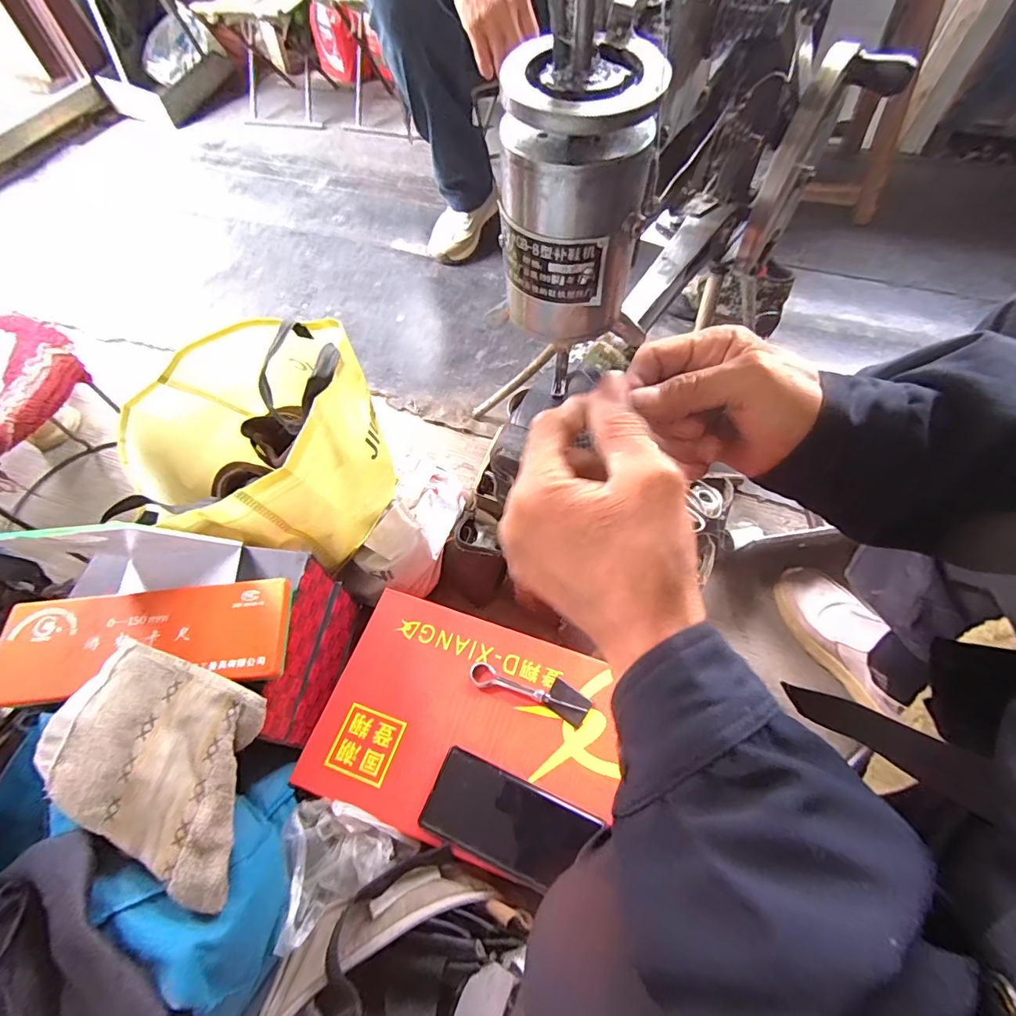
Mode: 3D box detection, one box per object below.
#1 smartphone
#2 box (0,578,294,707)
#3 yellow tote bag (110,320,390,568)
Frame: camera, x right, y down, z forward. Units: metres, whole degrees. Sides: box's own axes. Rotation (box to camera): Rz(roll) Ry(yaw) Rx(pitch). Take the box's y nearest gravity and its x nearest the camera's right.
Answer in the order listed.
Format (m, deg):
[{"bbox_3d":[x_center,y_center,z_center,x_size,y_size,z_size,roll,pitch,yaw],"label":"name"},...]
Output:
[{"bbox_3d":[-0.001,0.294,0.459,0.152,0.014,0.074,20,62,12],"label":"smartphone"},{"bbox_3d":[-0.319,0.116,0.429,0.237,0.020,0.088,-6,60,-3],"label":"box"},{"bbox_3d":[-0.303,-0.069,0.584,0.282,0.212,0.231,-2,60,0],"label":"yellow tote bag"}]

